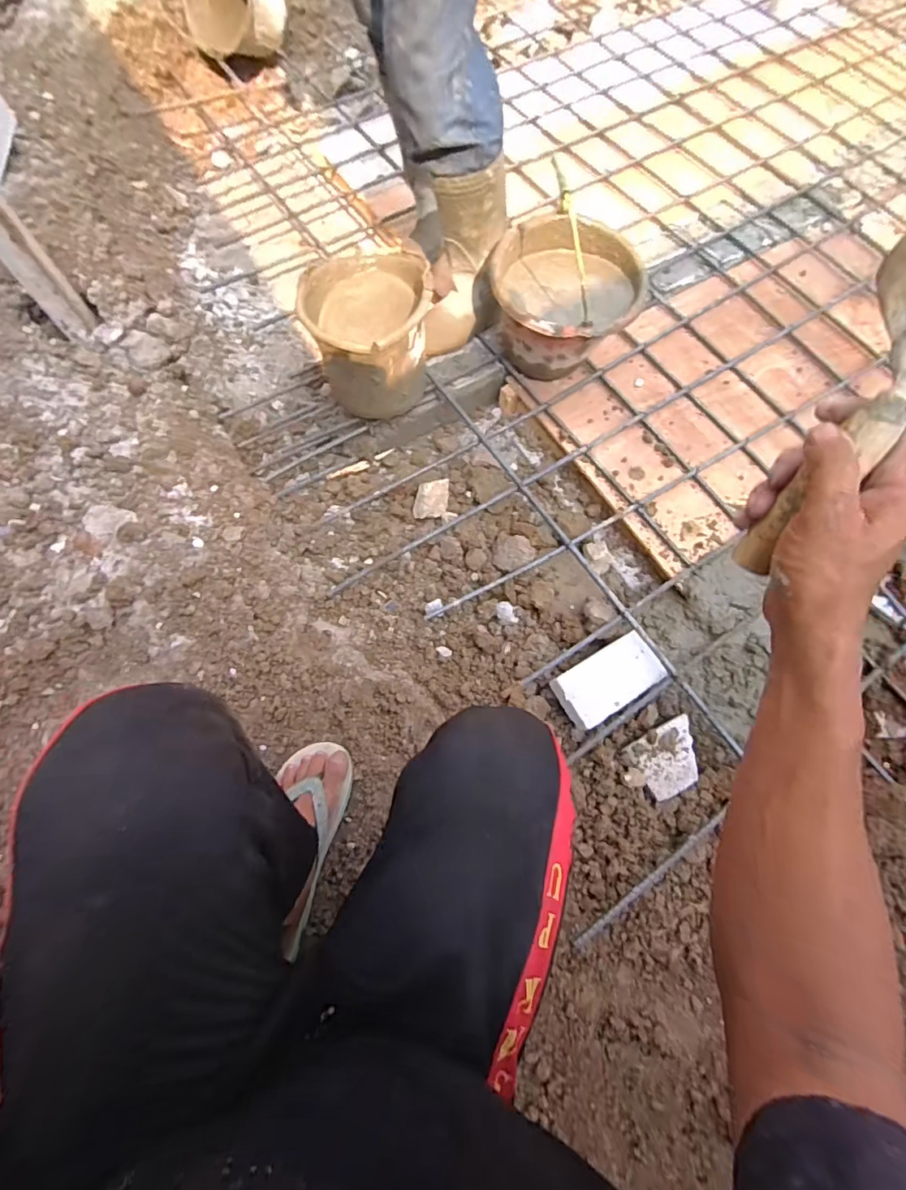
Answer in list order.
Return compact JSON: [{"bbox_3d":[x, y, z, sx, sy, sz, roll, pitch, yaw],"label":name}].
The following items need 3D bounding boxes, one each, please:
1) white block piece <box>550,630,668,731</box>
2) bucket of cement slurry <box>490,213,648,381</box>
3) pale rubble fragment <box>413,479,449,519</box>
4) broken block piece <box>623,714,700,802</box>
[{"bbox_3d":[0.272,0.147,0.871,0.192,0.044,0.104,-29,72,-10],"label":"white block piece"},{"bbox_3d":[0.214,-0.561,0.991,0.274,0.207,0.254,0,70,0],"label":"bucket of cement slurry"},{"bbox_3d":[-0.043,-0.196,1.014,0.066,0.022,0.083,7,99,-8],"label":"pale rubble fragment"},{"bbox_3d":[0.367,0.272,0.838,0.122,0.028,0.097,-28,72,-10],"label":"broken block piece"}]

